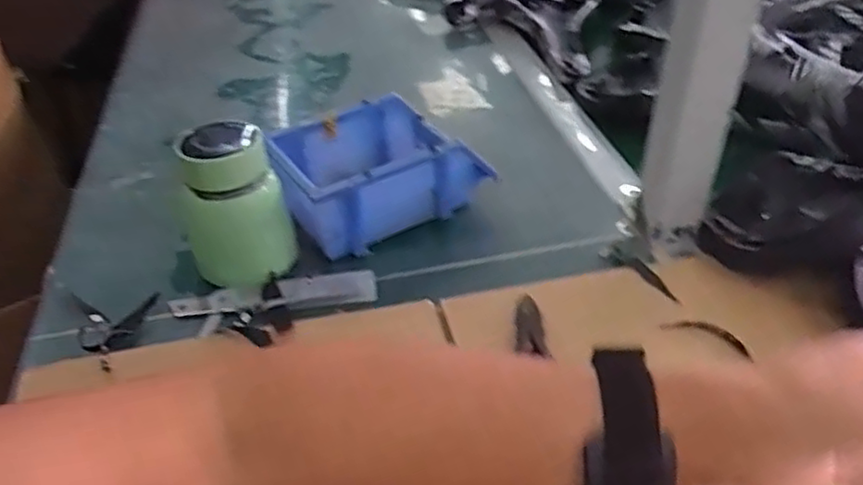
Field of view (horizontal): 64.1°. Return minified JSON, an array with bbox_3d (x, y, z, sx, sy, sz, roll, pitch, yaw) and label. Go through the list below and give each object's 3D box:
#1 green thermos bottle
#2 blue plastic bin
[{"bbox_3d":[-0.159,-0.027,0.550,0.079,0.122,0.081,-17,43,-17],"label":"green thermos bottle"},{"bbox_3d":[-0.053,-0.065,0.621,0.181,0.081,0.118,-23,45,-23],"label":"blue plastic bin"}]

